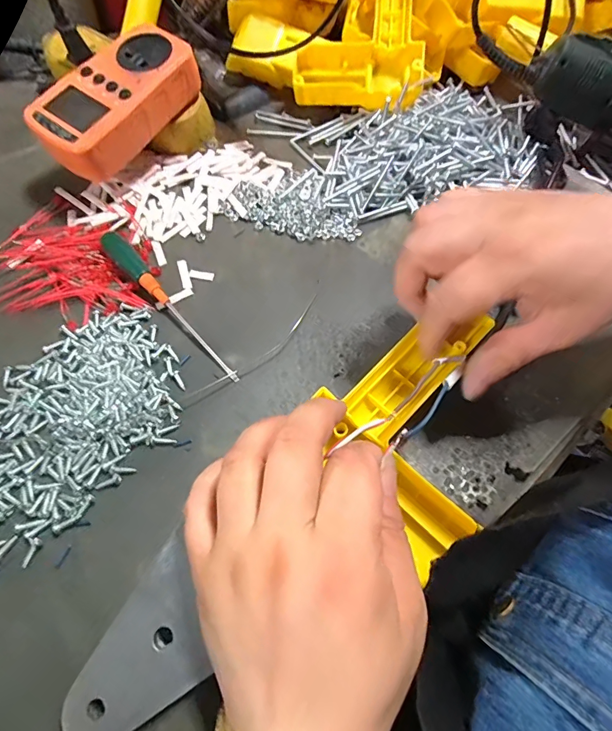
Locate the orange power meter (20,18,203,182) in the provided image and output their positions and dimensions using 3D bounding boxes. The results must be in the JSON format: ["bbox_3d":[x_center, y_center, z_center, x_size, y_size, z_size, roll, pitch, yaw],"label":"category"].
[{"bbox_3d":[-0.144,-0.201,0.307,0.070,0.043,0.125,31,65,12],"label":"orange power meter"}]

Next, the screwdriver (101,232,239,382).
[{"bbox_3d":[-0.096,-0.044,0.279,0.016,0.013,0.150,-38,71,-21],"label":"screwdriver"}]

